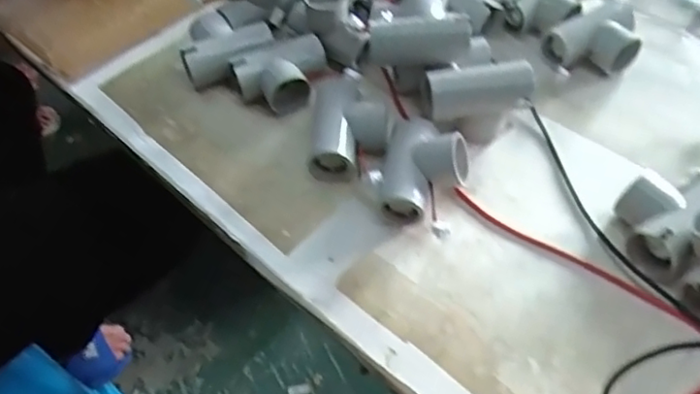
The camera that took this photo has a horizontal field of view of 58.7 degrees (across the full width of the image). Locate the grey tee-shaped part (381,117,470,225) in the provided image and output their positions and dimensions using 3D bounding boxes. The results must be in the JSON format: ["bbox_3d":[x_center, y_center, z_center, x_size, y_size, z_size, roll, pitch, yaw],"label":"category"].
[{"bbox_3d":[0.053,-0.018,0.430,0.055,0.038,0.075,11,53,10],"label":"grey tee-shaped part"}]

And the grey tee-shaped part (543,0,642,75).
[{"bbox_3d":[0.203,-0.127,0.513,0.081,0.034,0.059,-35,58,-23],"label":"grey tee-shaped part"}]

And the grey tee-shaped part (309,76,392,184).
[{"bbox_3d":[0.002,-0.051,0.460,0.053,0.031,0.081,3,52,5],"label":"grey tee-shaped part"}]

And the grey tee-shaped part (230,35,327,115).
[{"bbox_3d":[-0.053,-0.095,0.497,0.075,0.035,0.043,-20,54,-13],"label":"grey tee-shaped part"}]

